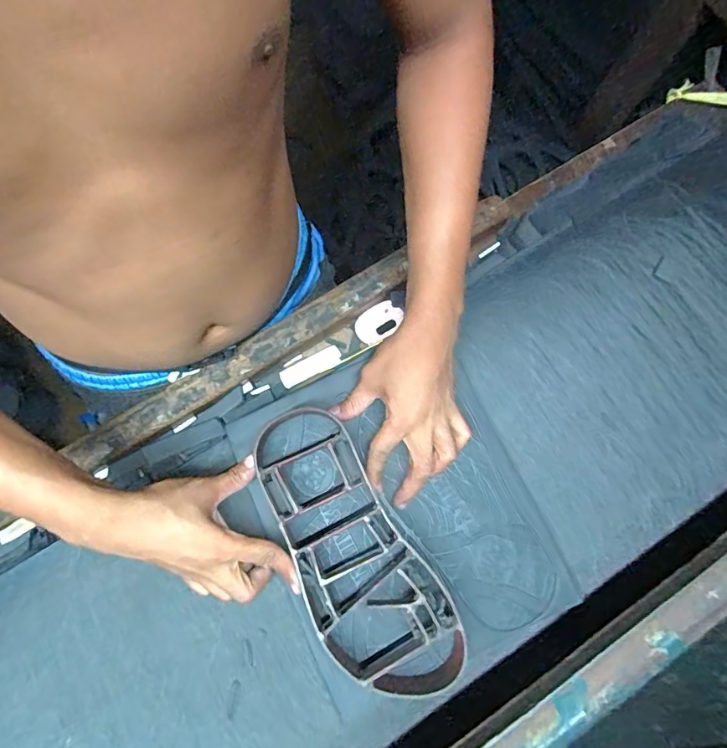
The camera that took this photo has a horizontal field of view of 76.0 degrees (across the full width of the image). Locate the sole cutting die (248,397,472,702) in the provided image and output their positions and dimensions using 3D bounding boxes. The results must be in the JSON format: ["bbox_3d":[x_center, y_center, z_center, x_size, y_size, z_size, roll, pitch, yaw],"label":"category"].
[{"bbox_3d":[-0.014,0.158,0.410,0.104,0.039,0.265,-34,82,-8],"label":"sole cutting die"}]

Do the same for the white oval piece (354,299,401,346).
[{"bbox_3d":[0.016,-0.061,0.543,0.054,0.004,0.036,-33,87,7],"label":"white oval piece"}]

